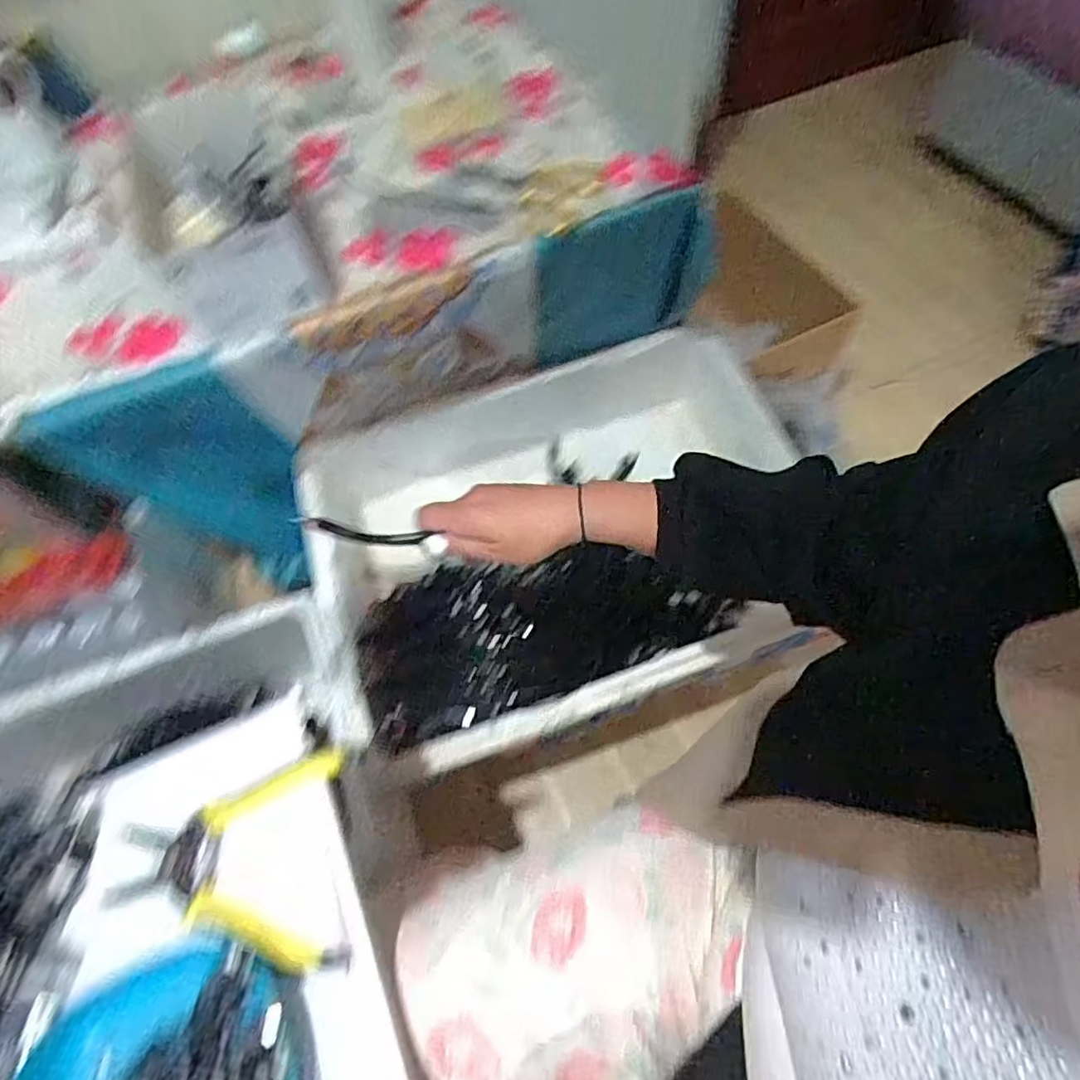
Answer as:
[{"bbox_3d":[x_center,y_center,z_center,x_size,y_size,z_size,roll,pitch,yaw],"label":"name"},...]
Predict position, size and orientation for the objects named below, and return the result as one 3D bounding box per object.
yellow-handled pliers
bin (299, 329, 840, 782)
[{"bbox_3d":[-0.189,0.198,0.381,0.148,0.010,0.120,-7,61,0],"label":"yellow-handled pliers"},{"bbox_3d":[0.032,0.003,0.786,0.597,0.196,0.428,-18,61,-6],"label":"bin"}]

